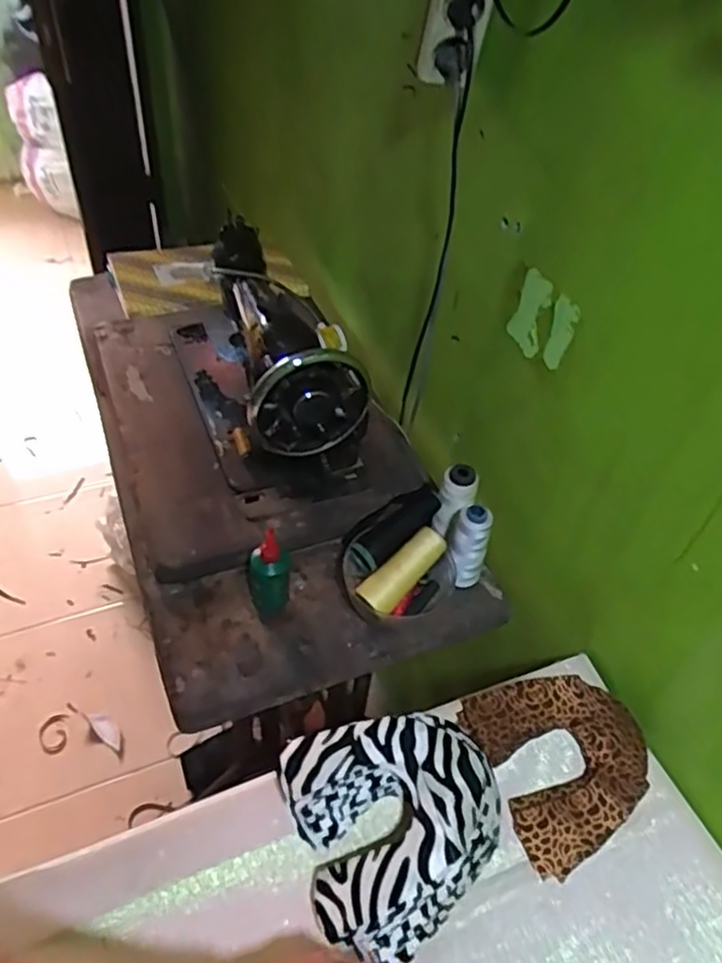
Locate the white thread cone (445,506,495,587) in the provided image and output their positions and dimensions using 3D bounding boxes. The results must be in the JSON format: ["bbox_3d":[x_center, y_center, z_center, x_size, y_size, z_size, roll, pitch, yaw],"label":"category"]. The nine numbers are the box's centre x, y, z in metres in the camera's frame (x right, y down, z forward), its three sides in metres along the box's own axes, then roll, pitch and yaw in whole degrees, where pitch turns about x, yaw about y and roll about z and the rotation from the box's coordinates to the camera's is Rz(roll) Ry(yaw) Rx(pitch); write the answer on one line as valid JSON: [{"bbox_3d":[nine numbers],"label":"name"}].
[{"bbox_3d":[0.120,0.070,0.776,0.044,0.118,0.043,13,46,7],"label":"white thread cone"}]

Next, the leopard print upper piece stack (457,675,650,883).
[{"bbox_3d":[0.194,0.264,0.664,0.151,0.038,0.163,-17,50,-20],"label":"leopard print upper piece stack"}]

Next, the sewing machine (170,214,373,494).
[{"bbox_3d":[-0.134,-0.182,0.926,0.173,0.228,0.406,-14,49,-18],"label":"sewing machine"}]

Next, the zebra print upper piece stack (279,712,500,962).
[{"bbox_3d":[0.037,0.291,0.594,0.180,0.075,0.175,-13,49,-17],"label":"zebra print upper piece stack"}]

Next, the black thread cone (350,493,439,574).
[{"bbox_3d":[0.041,0.055,0.768,0.116,0.034,0.038,-38,57,-8],"label":"black thread cone"}]

